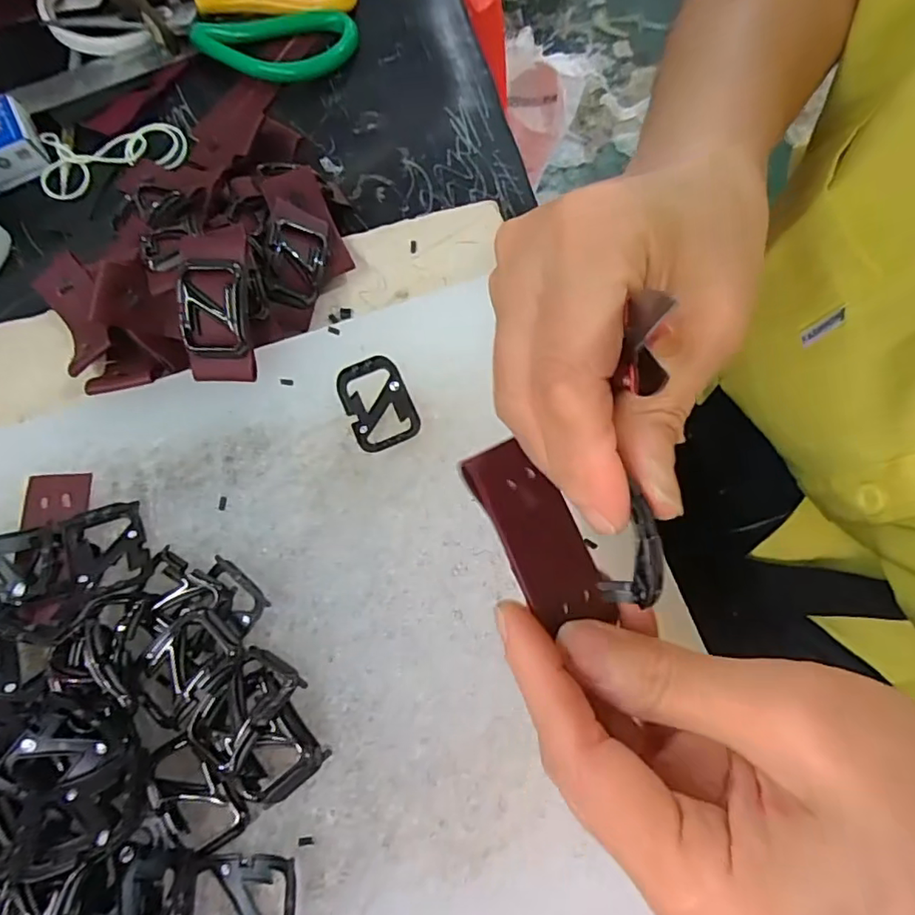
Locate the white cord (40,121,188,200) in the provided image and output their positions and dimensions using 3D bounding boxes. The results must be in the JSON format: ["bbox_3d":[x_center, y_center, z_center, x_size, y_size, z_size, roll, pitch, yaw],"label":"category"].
[{"bbox_3d":[-0.205,-0.180,0.337,0.082,0.006,0.045,-12,73,-4],"label":"white cord"}]

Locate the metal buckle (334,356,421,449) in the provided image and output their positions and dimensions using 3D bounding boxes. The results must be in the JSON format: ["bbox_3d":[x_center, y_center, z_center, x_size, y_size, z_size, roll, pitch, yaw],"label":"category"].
[{"bbox_3d":[-0.033,-0.022,0.238,0.027,0.008,0.040,-22,74,-7],"label":"metal buckle"}]

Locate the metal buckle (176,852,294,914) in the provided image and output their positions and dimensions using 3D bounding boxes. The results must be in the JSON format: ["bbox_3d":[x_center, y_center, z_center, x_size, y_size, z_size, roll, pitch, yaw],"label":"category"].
[{"bbox_3d":[-0.072,0.147,0.186,0.038,0.011,0.028,1,73,0],"label":"metal buckle"}]

